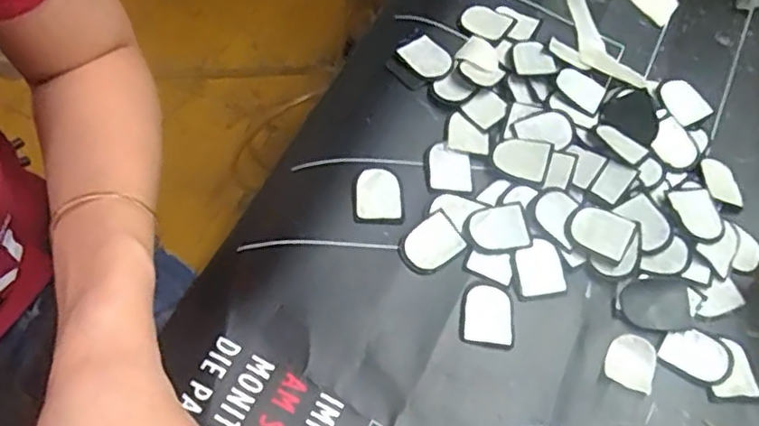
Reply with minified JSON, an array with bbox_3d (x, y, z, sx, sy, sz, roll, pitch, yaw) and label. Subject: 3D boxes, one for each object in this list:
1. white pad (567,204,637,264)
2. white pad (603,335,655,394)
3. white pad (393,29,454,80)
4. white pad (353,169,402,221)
[{"bbox_3d":[0.120,0.009,0.345,0.033,0.004,0.026,30,64,13],"label":"white pad"},{"bbox_3d":[0.125,0.074,0.319,0.023,0.006,0.026,28,64,11],"label":"white pad"},{"bbox_3d":[0.028,-0.097,0.397,0.026,0.007,0.035,-39,70,-21],"label":"white pad"},{"bbox_3d":[-0.001,-0.010,0.354,0.025,0.004,0.030,-1,62,-4],"label":"white pad"}]

